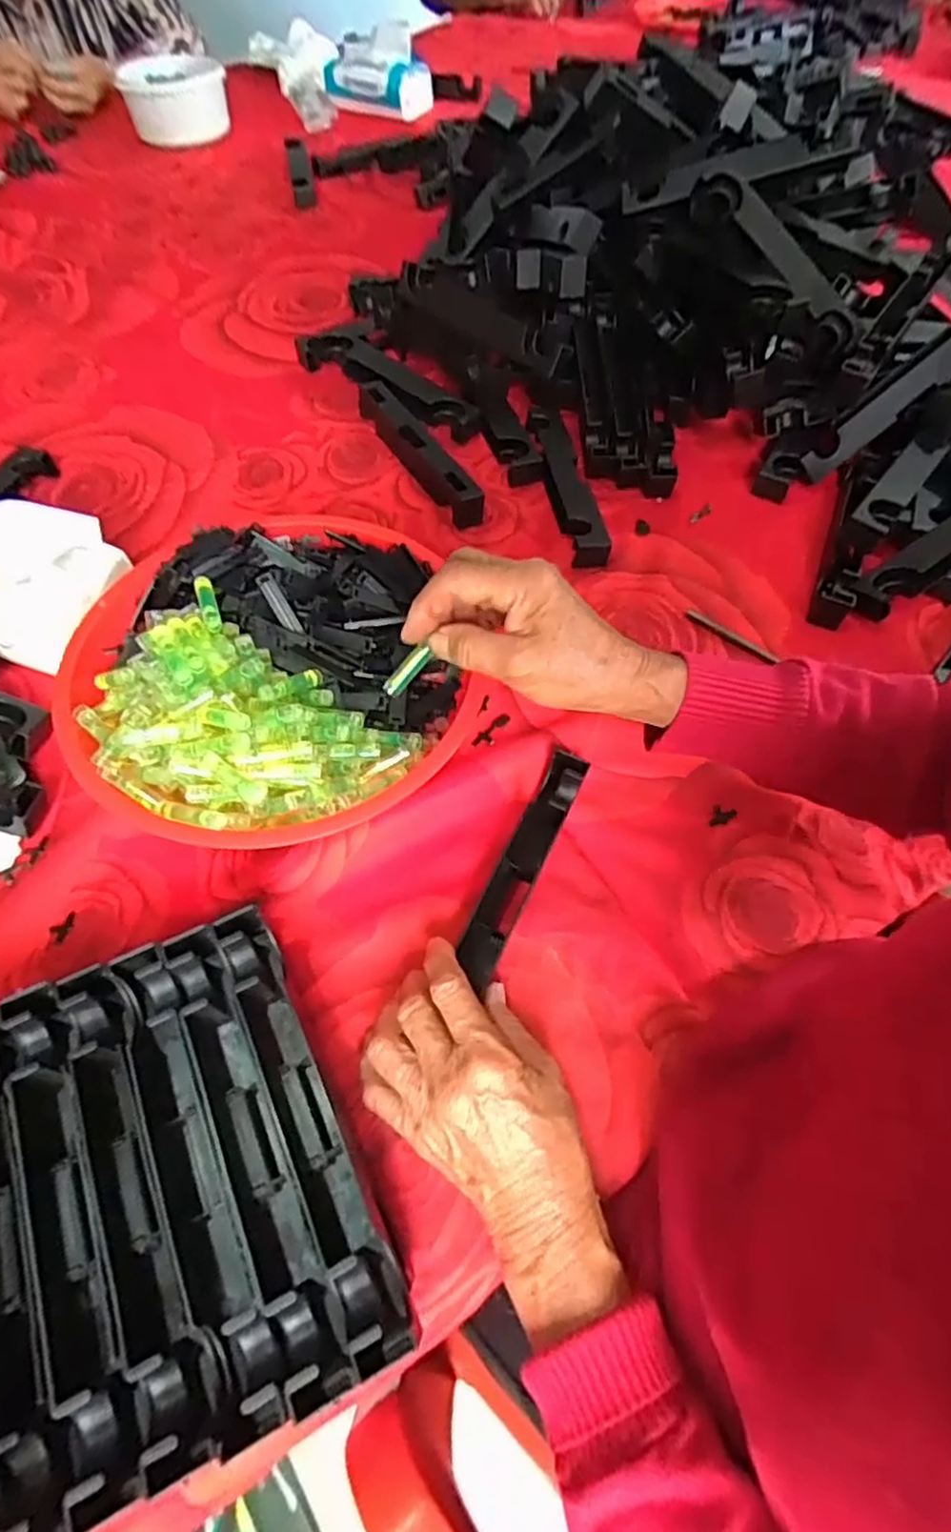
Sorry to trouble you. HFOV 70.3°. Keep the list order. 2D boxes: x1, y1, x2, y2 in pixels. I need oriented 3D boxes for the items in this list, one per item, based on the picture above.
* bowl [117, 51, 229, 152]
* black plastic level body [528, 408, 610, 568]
[{"bbox_3d":[-0.460,-1.023,1.039,0.150,0.068,0.154,-12,59,-8],"label":"bowl"},{"bbox_3d":[0.080,-0.252,0.597,0.031,0.026,0.189,-7,59,-5],"label":"black plastic level body"}]

